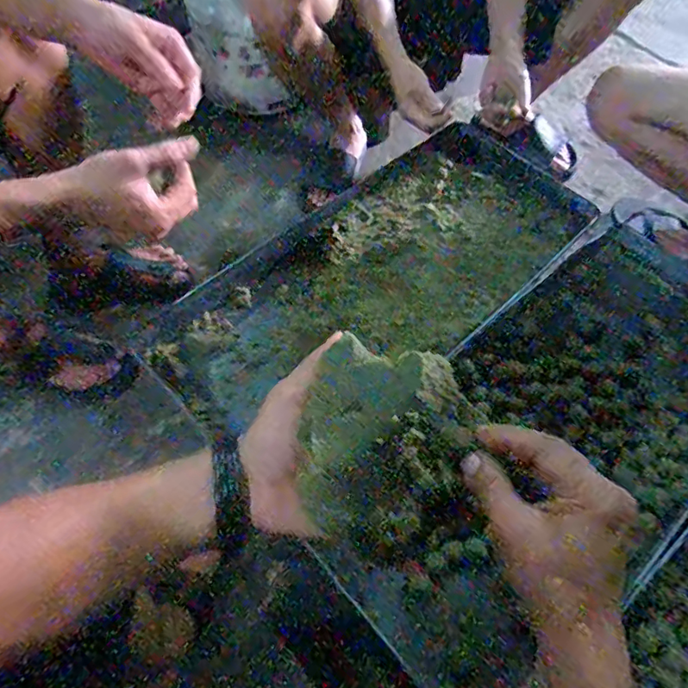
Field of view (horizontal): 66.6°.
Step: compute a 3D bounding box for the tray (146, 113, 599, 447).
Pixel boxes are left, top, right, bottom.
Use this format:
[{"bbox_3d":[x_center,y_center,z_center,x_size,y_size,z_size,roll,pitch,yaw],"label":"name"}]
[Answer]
[{"bbox_3d":[0.067,-0.118,0.963,0.780,0.082,0.401,-40,69,-21],"label":"tray"}]

